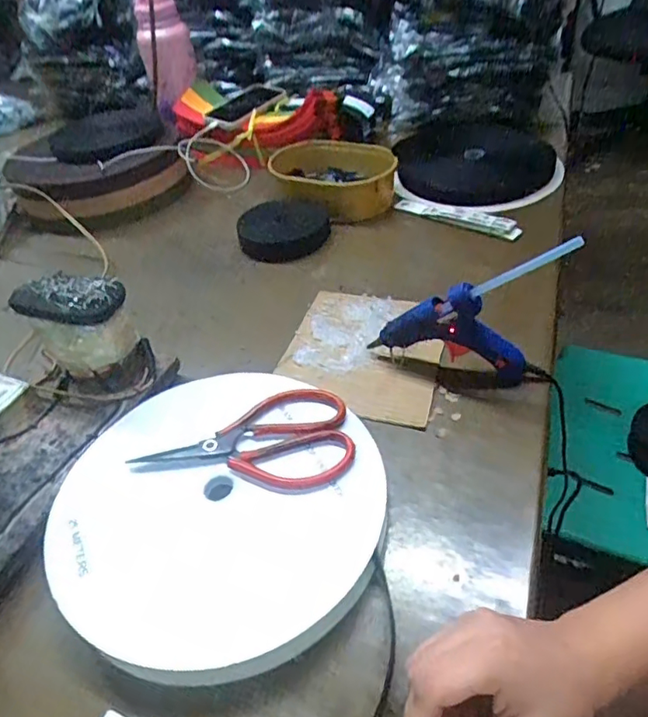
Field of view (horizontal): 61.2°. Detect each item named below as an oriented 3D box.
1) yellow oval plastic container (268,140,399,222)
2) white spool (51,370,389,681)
[{"bbox_3d":[0.001,-0.264,0.790,0.198,0.076,0.115,13,46,24],"label":"yellow oval plastic container"},{"bbox_3d":[-0.079,0.106,0.428,0.238,0.033,0.237,-3,43,3],"label":"white spool"}]

